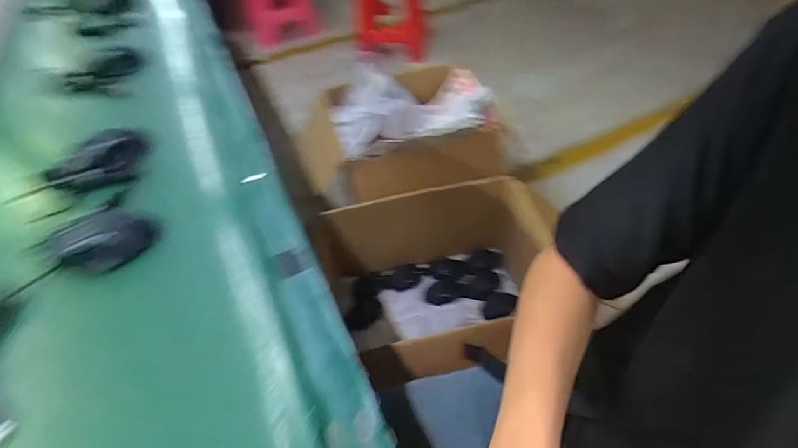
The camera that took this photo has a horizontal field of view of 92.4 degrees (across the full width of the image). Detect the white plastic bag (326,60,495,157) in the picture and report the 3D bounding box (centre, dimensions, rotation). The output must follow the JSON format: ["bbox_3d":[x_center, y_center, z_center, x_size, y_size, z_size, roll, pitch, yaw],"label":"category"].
[{"bbox_3d":[0.022,-0.404,1.263,0.489,0.188,0.256,-15,50,-8],"label":"white plastic bag"}]

